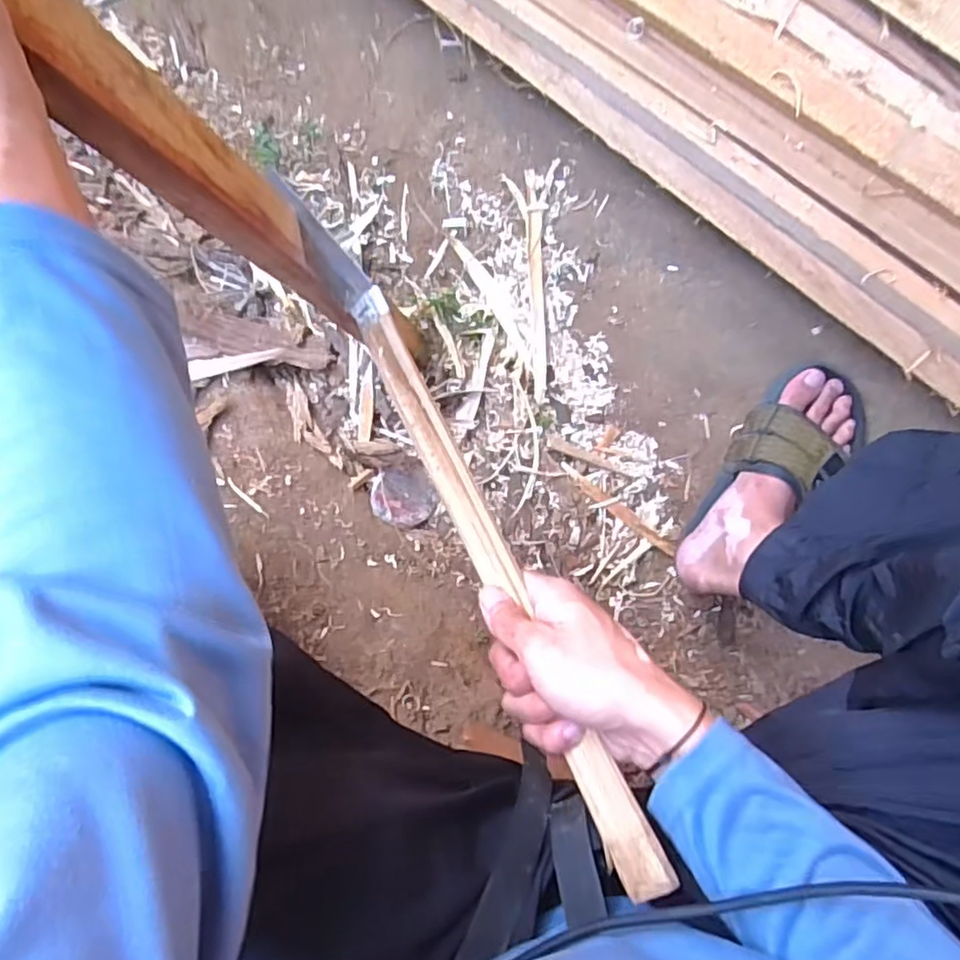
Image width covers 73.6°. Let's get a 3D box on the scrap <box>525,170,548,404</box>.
[{"bbox_3d":[0.066,-0.215,0.726,0.018,0.015,0.245,-4,101,0],"label":"scrap"}]

